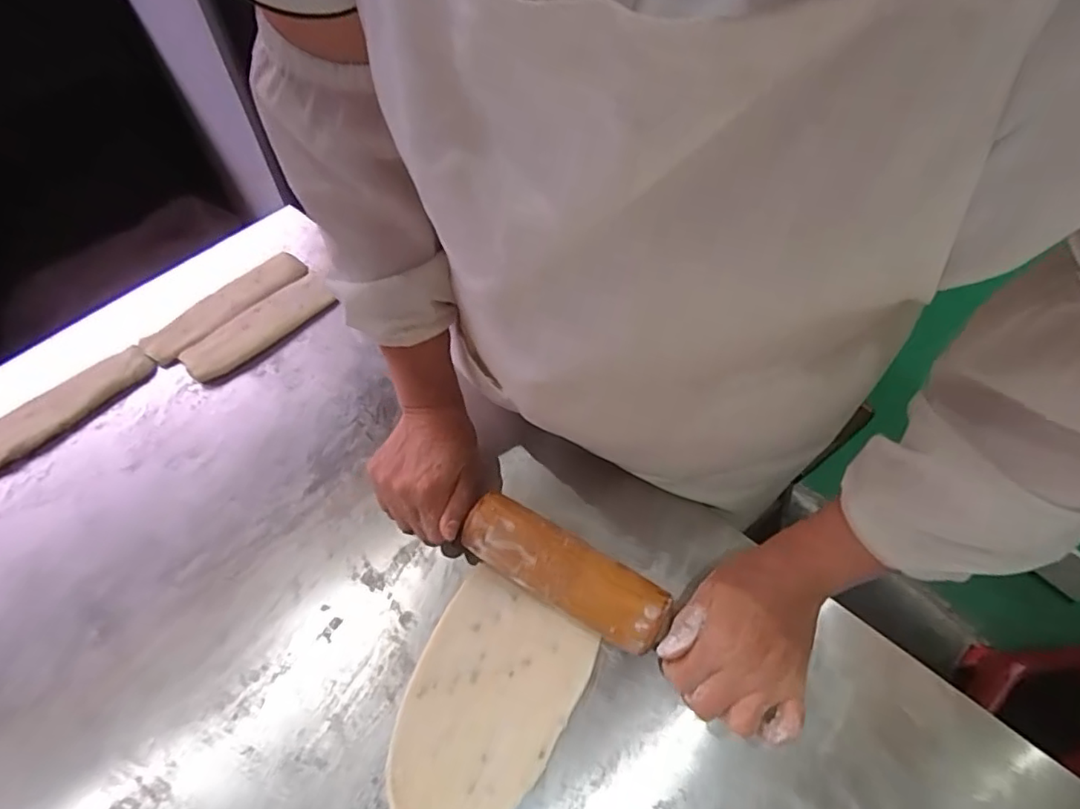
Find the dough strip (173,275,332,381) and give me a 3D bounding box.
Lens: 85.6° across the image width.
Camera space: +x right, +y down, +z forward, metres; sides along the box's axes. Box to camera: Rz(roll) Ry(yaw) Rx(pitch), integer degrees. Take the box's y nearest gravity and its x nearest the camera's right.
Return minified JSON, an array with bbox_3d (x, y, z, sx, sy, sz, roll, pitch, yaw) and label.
[{"bbox_3d":[-0.305,-0.087,0.637,0.059,0.010,0.168,37,63,21],"label":"dough strip"}]

